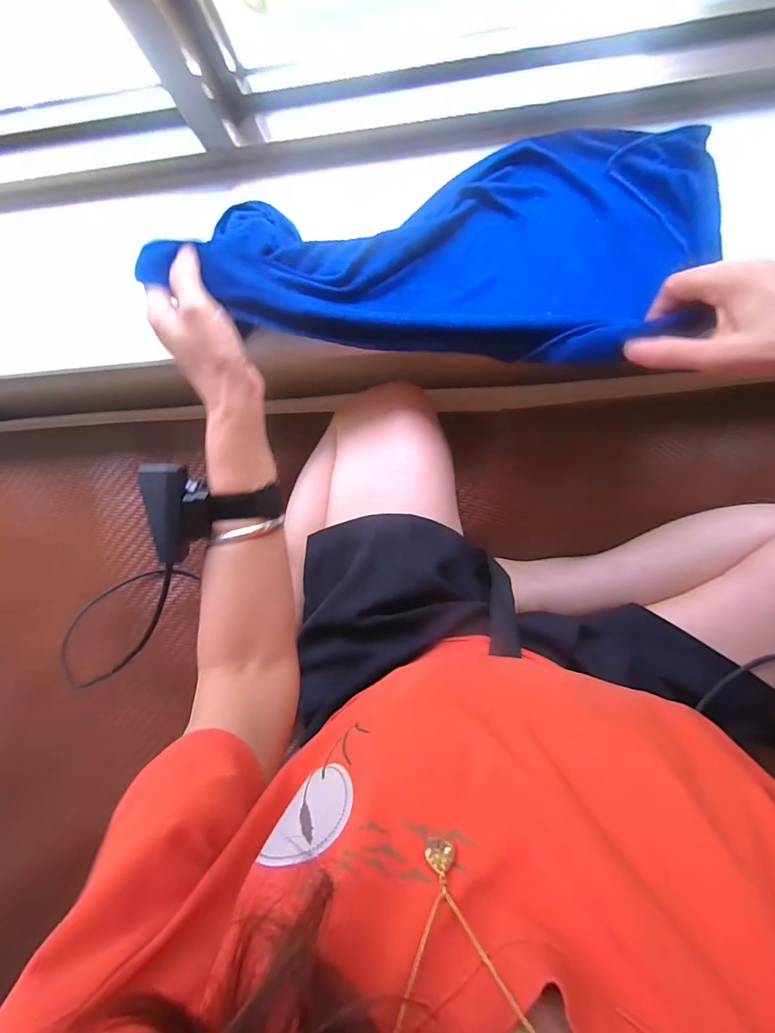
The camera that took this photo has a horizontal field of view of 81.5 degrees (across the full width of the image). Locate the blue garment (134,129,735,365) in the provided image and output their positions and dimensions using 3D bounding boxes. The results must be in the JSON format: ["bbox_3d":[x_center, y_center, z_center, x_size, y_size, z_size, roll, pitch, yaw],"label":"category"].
[{"bbox_3d":[0.049,-0.223,0.390,0.459,0.093,0.197,-7,91,-1],"label":"blue garment"}]

